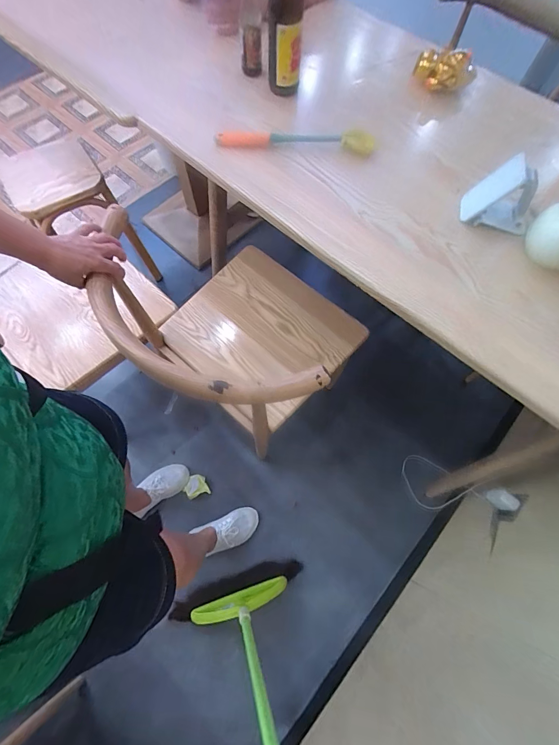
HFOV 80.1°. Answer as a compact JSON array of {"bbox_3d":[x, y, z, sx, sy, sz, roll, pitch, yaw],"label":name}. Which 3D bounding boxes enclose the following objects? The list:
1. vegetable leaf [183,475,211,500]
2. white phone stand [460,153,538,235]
[{"bbox_3d":[-0.284,0.385,1.127,0.077,0.015,0.074,-19,70,-9],"label":"vegetable leaf"},{"bbox_3d":[0.394,-0.314,0.576,0.111,0.101,0.072,13,69,4],"label":"white phone stand"}]

